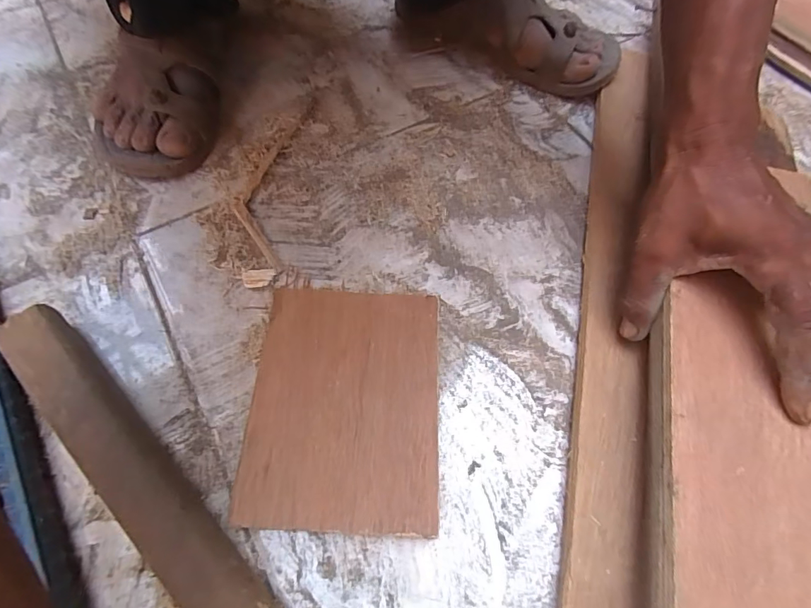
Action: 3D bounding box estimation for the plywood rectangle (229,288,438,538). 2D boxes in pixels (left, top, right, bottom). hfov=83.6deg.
[{"bbox_3d":[-0.040,0.063,0.299,0.119,0.013,0.155,2,60,1],"label":"plywood rectangle"}]

